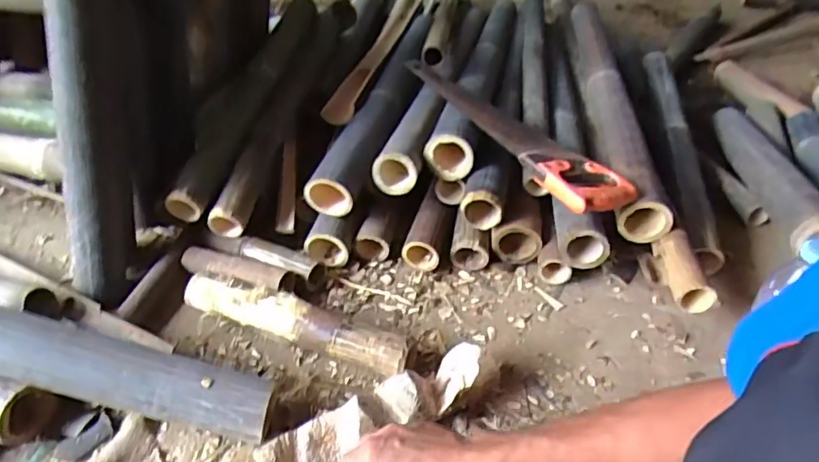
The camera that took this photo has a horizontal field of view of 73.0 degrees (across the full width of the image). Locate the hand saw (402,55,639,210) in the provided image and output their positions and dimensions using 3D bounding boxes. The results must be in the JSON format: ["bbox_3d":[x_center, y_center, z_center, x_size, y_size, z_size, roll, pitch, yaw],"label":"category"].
[{"bbox_3d":[0.163,-0.179,0.934,0.112,0.047,0.499,-18,43,-23],"label":"hand saw"}]

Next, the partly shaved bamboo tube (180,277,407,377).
[{"bbox_3d":[-0.163,0.126,0.778,0.352,0.054,0.056,16,40,17],"label":"partly shaved bamboo tube"}]

